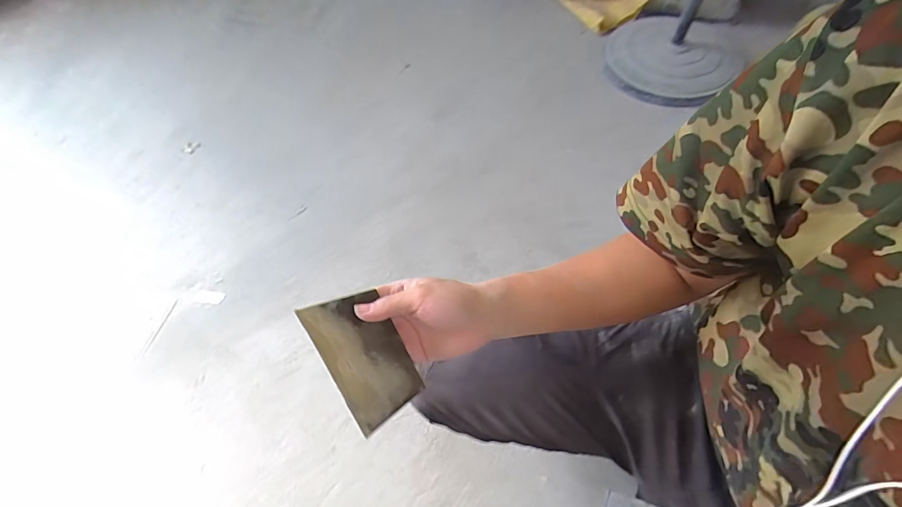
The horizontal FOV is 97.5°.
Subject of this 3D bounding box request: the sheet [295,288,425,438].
[{"bbox_3d":[-0.080,0.095,0.371,0.072,0.004,0.130,-34,105,-33],"label":"sheet"}]

